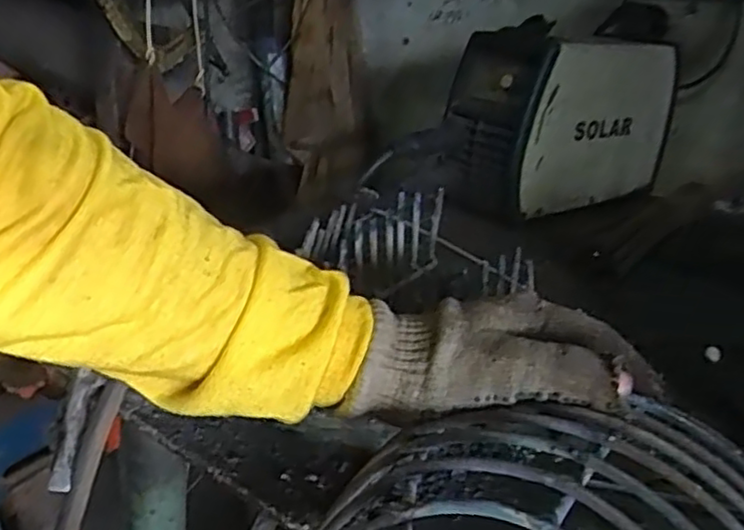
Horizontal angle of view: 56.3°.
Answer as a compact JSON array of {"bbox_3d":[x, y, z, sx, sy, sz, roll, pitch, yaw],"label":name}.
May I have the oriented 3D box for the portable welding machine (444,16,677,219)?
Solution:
[{"bbox_3d":[0.248,-0.195,0.938,0.312,0.224,0.151,-12,27,-35],"label":"portable welding machine"}]

